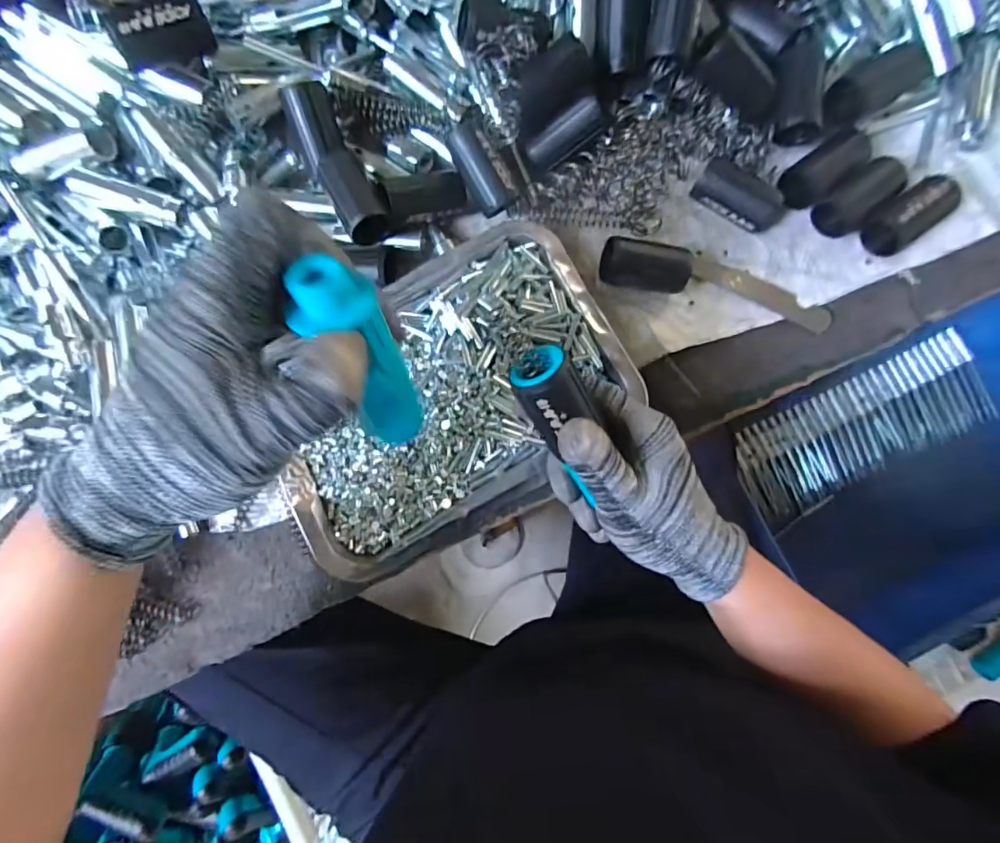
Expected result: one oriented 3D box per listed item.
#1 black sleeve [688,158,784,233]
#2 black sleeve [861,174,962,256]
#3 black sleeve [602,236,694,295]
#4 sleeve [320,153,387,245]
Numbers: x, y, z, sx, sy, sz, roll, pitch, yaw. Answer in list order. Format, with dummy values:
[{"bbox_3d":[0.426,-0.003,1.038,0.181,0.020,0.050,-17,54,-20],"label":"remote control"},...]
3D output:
[{"bbox_3d":[0.185,-0.172,0.389,0.068,0.035,0.029,34,84,5],"label":"black sleeve"},{"bbox_3d":[0.308,-0.153,0.384,0.069,0.033,0.033,-38,84,-4],"label":"black sleeve"},{"bbox_3d":[0.110,-0.115,0.379,0.064,0.034,0.034,8,83,1],"label":"black sleeve"},{"bbox_3d":[-0.105,-0.161,0.371,0.029,0.037,0.069,-28,83,-3],"label":"sleeve"}]

